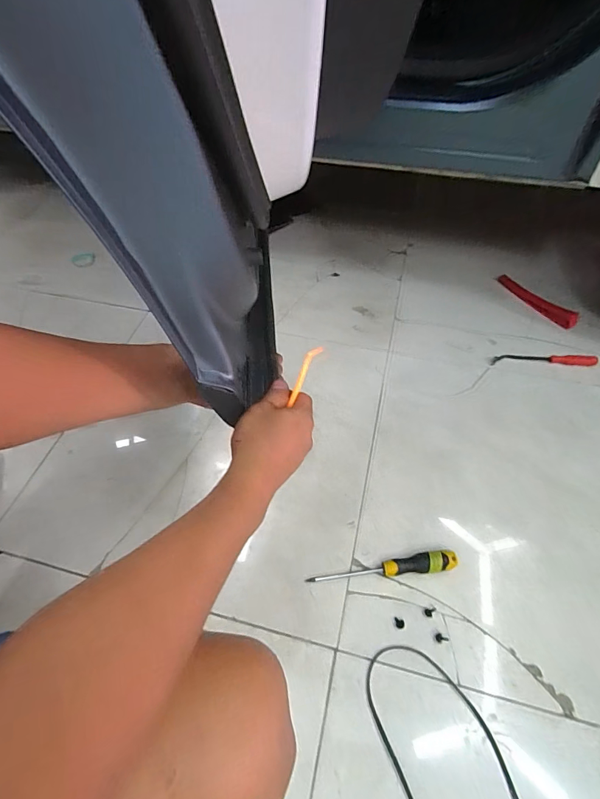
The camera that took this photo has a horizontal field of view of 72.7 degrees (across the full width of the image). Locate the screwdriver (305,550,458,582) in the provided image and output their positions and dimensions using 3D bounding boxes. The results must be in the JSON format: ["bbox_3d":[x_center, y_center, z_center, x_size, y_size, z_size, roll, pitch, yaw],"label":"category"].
[{"bbox_3d":[0.128,0.263,0.626,0.226,0.025,0.030,-8,53,-5],"label":"screwdriver"}]

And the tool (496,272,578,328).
[{"bbox_3d":[0.578,-0.245,1.007,0.045,0.019,0.216,-31,59,-20],"label":"tool"}]

